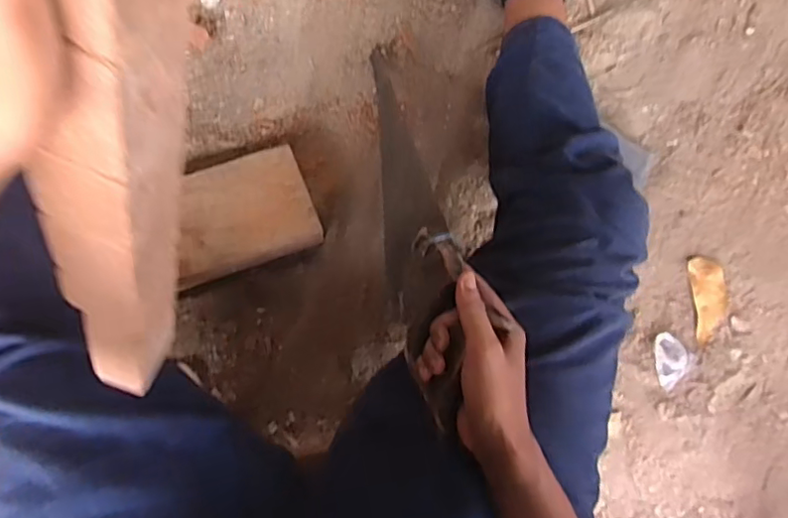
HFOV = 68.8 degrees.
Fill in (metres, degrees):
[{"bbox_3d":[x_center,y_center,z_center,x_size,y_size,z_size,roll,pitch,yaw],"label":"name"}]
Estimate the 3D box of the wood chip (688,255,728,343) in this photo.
[{"bbox_3d":[0.409,0.052,0.742,0.049,0.009,0.107,-2,87,-6],"label":"wood chip"}]

